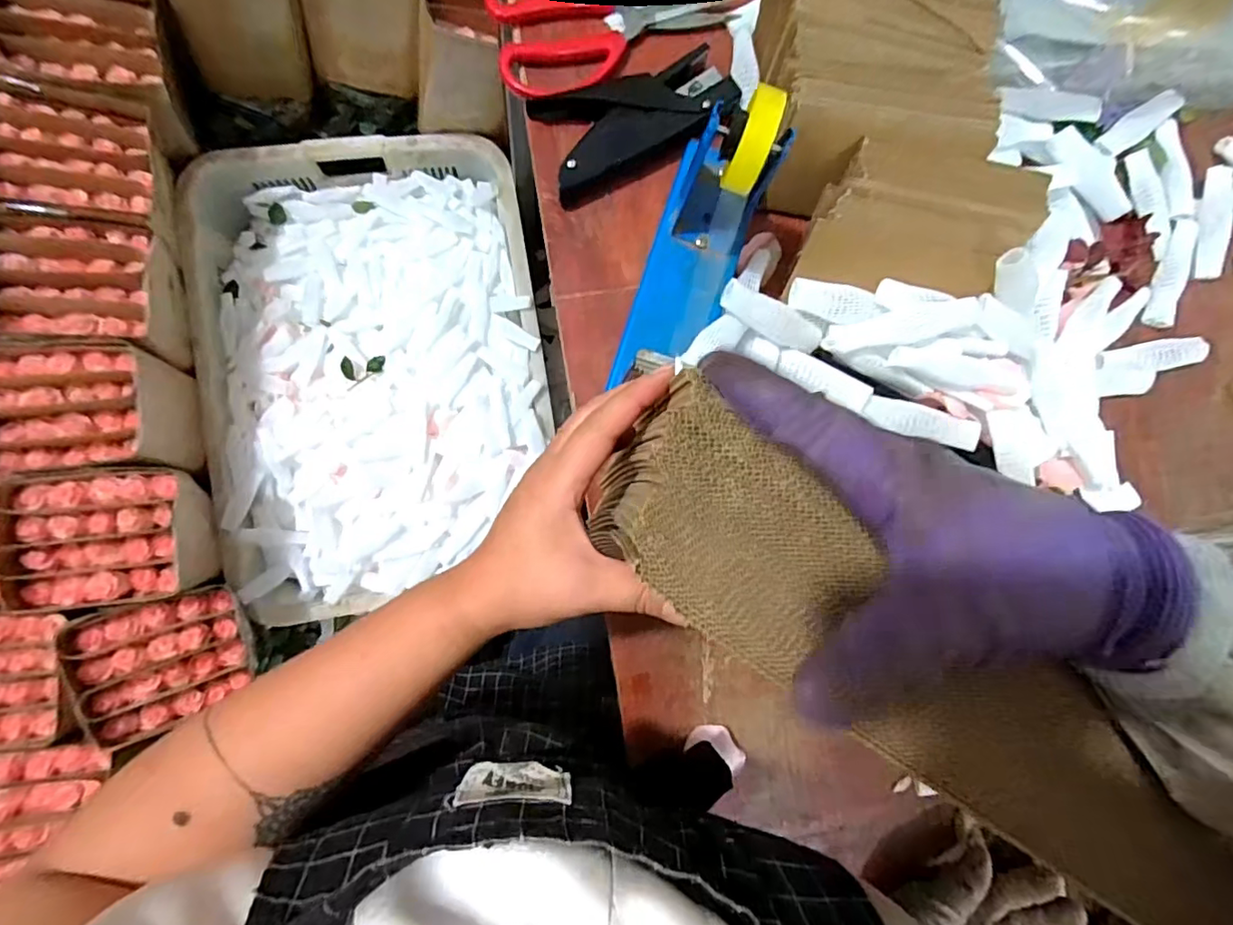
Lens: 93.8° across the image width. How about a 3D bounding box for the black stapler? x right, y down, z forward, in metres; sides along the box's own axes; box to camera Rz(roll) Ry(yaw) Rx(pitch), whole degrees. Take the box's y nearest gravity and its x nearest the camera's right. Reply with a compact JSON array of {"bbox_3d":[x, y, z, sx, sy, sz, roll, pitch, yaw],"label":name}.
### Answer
[{"bbox_3d":[0.021,-0.250,0.423,0.150,0.027,0.081,-21,90,-8],"label":"black stapler"}]

